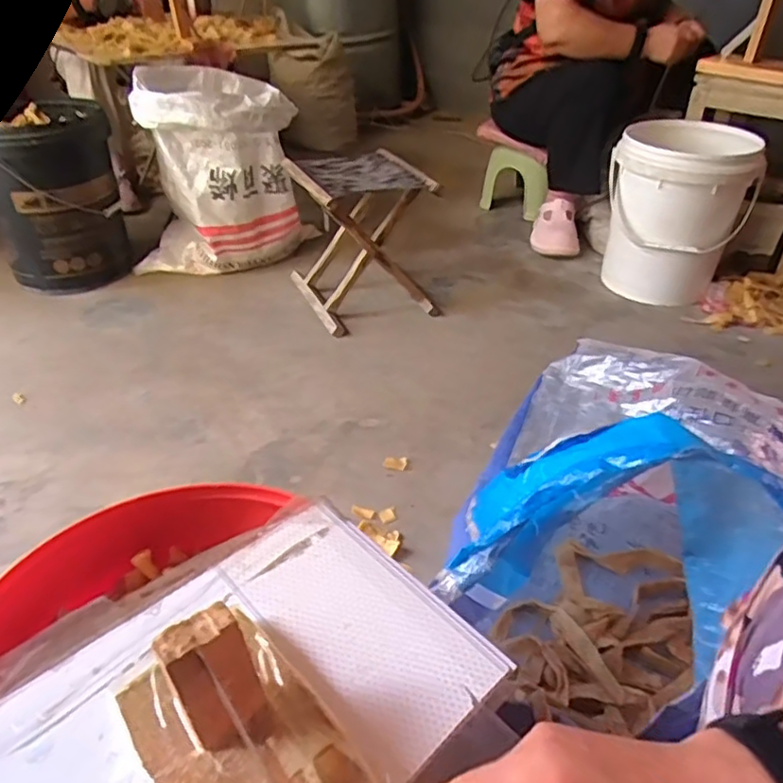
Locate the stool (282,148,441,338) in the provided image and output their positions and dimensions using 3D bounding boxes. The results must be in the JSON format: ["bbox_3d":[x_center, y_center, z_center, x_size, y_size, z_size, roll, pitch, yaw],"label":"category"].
[{"bbox_3d":[-0.069,-0.342,1.389,0.255,0.295,0.291,-15,40,-20],"label":"stool"}]

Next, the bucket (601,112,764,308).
[{"bbox_3d":[0.664,-0.421,1.454,0.288,0.346,0.307,19,41,22],"label":"bucket"}]

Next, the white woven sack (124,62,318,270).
[{"bbox_3d":[-0.424,-0.540,1.546,0.372,0.430,0.268,6,37,6],"label":"white woven sack"}]

